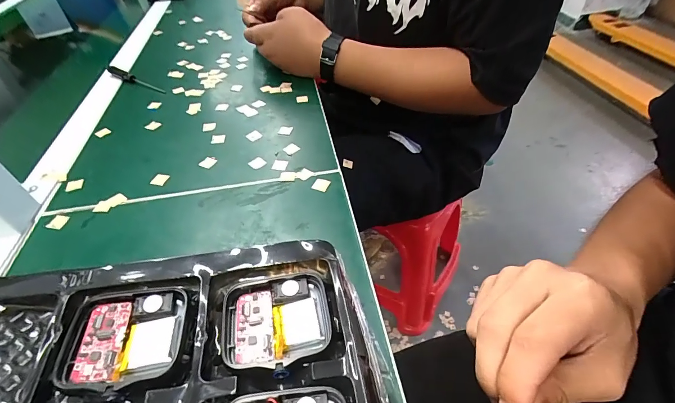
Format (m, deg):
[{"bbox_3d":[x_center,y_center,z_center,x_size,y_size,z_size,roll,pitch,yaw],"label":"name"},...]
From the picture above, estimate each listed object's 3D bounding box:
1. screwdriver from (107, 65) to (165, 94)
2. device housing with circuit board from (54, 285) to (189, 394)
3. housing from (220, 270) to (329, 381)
[{"bbox_3d":[-0.316,-0.191,0.526,0.127,0.016,0.013,20,51,21],"label":"screwdriver"},{"bbox_3d":[-0.082,0.052,0.131,0.039,0.010,0.037,-6,46,-2],"label":"device housing with circuit board"},{"bbox_3d":[-0.025,0.049,0.137,0.042,0.007,0.039,-10,46,-6],"label":"housing"}]

